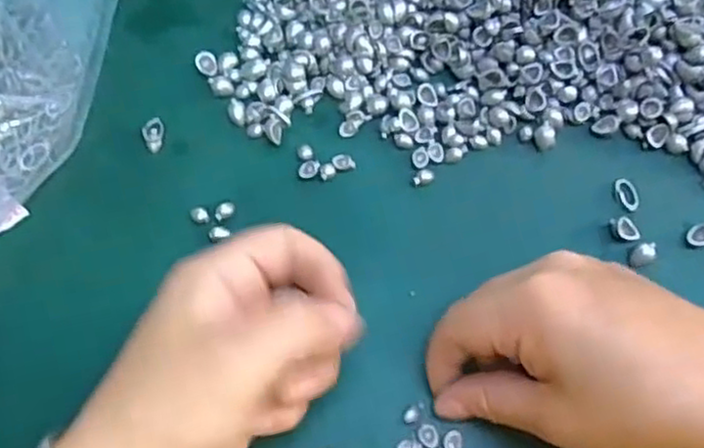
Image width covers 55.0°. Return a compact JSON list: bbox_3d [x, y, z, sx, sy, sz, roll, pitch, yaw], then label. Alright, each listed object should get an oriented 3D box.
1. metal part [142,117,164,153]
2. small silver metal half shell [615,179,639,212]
[{"bbox_3d":[-0.099,-0.045,0.339,0.009,0.007,0.018,-13,71,-2],"label":"metal part"},{"bbox_3d":[0.133,-0.015,0.325,0.009,0.004,0.017,-16,71,-3],"label":"small silver metal half shell"}]

